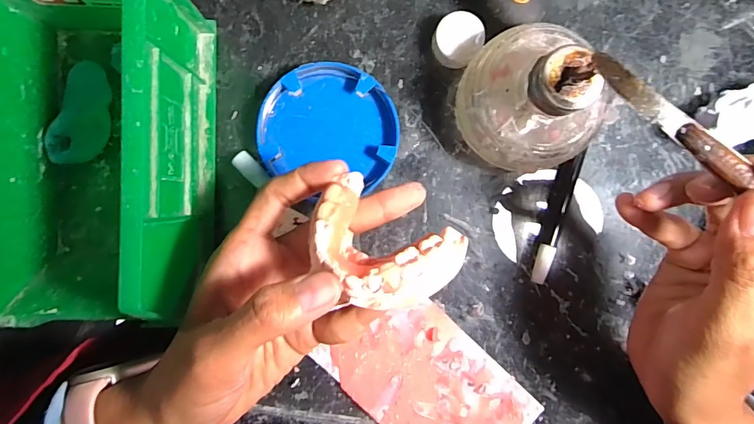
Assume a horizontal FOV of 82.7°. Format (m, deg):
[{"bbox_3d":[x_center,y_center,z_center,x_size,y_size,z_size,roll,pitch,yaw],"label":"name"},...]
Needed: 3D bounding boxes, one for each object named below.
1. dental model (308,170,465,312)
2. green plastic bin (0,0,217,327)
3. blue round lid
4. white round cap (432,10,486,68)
[{"bbox_3d":[-0.003,0.018,0.184,0.067,0.024,0.046,34,57,20],"label":"dental model"},{"bbox_3d":[-0.143,-0.028,0.212,0.095,0.092,0.160,1,92,-2],"label":"green plastic bin"},{"bbox_3d":[-0.029,-0.048,0.254,0.079,0.016,0.075,0,92,-2],"label":"blue round lid"},{"bbox_3d":[0.047,-0.100,0.255,0.027,0.017,0.031,22,91,-2],"label":"white round cap"}]

